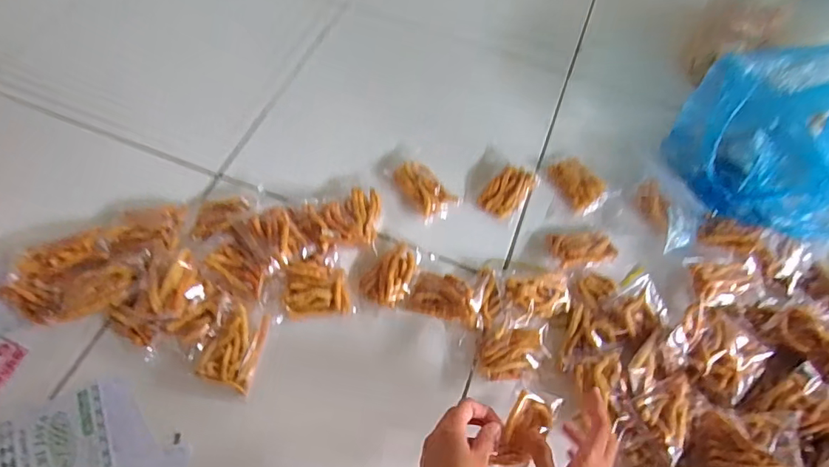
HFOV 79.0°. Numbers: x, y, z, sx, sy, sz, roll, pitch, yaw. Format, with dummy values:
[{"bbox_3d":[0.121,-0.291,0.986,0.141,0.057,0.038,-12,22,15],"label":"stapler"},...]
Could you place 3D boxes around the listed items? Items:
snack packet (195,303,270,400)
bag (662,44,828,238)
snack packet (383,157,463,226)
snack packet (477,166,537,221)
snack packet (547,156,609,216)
[{"bbox_3d":[-0.188,0.120,0.536,0.056,0.027,0.080,18,60,6],"label":"snack packet"},{"bbox_3d":[0.487,-0.133,0.609,0.248,0.236,0.162,7,59,-1],"label":"bag"},{"bbox_3d":[0.010,-0.063,0.667,0.057,0.019,0.104,-29,66,-20],"label":"snack packet"},{"bbox_3d":[0.126,-0.058,0.676,0.053,0.016,0.088,39,64,17],"label":"snack packet"},{"bbox_3d":[0.223,-0.068,0.686,0.051,0.020,0.088,-27,65,-19],"label":"snack packet"}]

